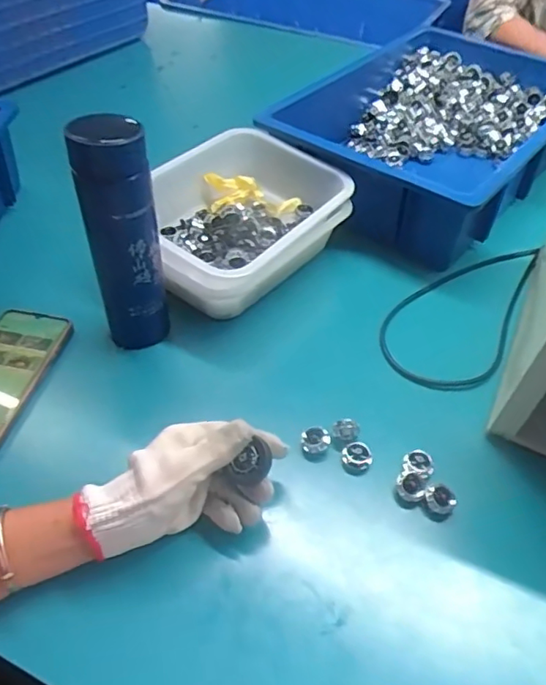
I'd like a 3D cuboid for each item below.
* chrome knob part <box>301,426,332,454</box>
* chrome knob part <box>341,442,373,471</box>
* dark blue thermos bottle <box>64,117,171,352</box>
[{"bbox_3d":[0.038,0.088,0.513,0.025,0.014,0.021,1,46,-2],"label":"chrome knob part"},{"bbox_3d":[0.074,0.101,0.503,0.023,0.012,0.023,2,46,-2],"label":"chrome knob part"},{"bbox_3d":[-0.142,-0.098,0.550,0.063,0.222,0.071,-8,47,-10],"label":"dark blue thermos bottle"}]

